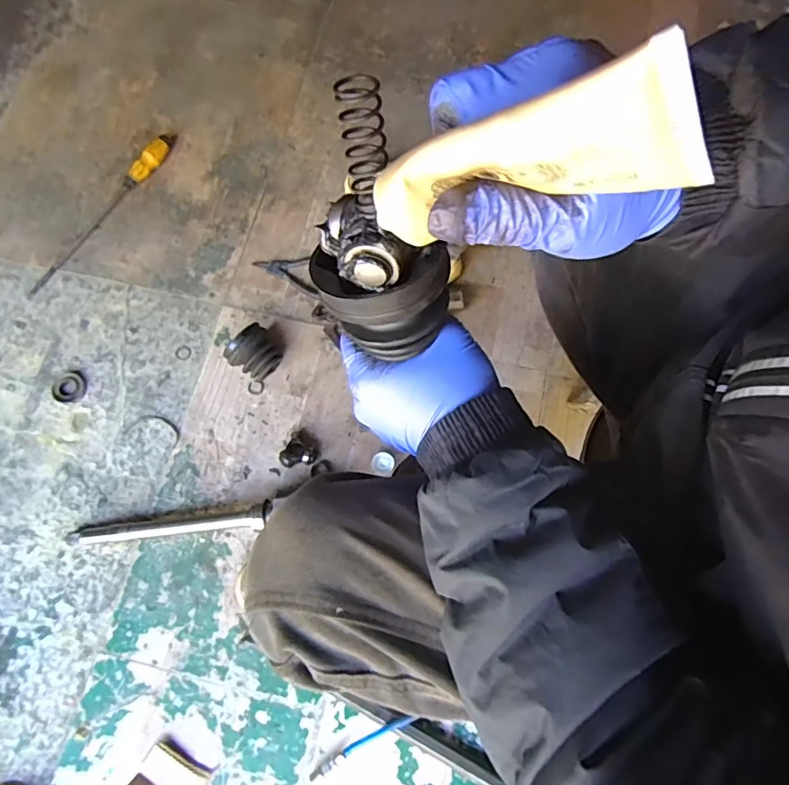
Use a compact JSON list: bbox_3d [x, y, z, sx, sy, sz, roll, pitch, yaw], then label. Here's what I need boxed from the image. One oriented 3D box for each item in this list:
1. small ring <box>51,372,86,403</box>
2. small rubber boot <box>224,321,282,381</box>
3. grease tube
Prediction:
[{"bbox_3d":[-0.584,-0.010,0.937,0.058,0.007,0.057,0,72,1],"label":"small ring"},{"bbox_3d":[-0.241,-0.063,0.907,0.082,0.076,0.076,-41,76,-11],"label":"small rubber boot"},{"bbox_3d":[0.045,-0.089,0.202,0.126,0.051,0.013,-1,65,36],"label":"grease tube"}]

